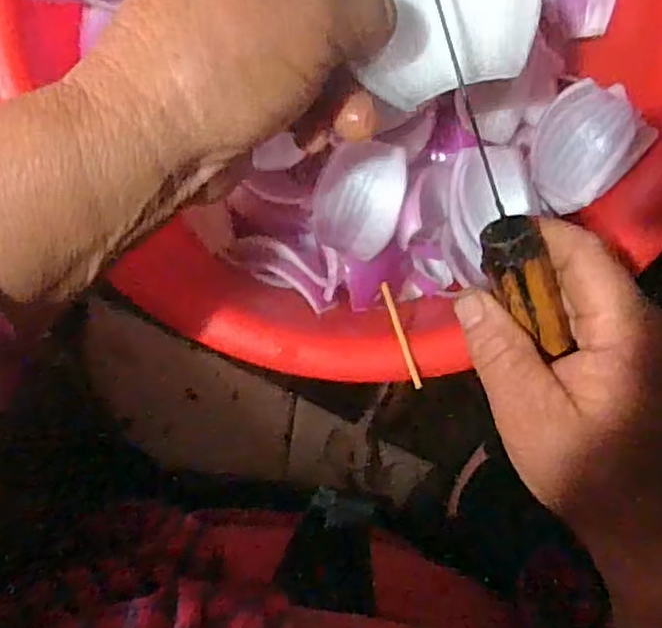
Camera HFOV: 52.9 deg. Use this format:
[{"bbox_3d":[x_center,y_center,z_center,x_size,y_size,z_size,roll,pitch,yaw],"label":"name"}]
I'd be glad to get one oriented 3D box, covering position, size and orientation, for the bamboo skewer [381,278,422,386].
[{"bbox_3d":[0.035,0.011,0.330,0.004,0.004,0.055,-17,81,-5],"label":"bamboo skewer"}]

